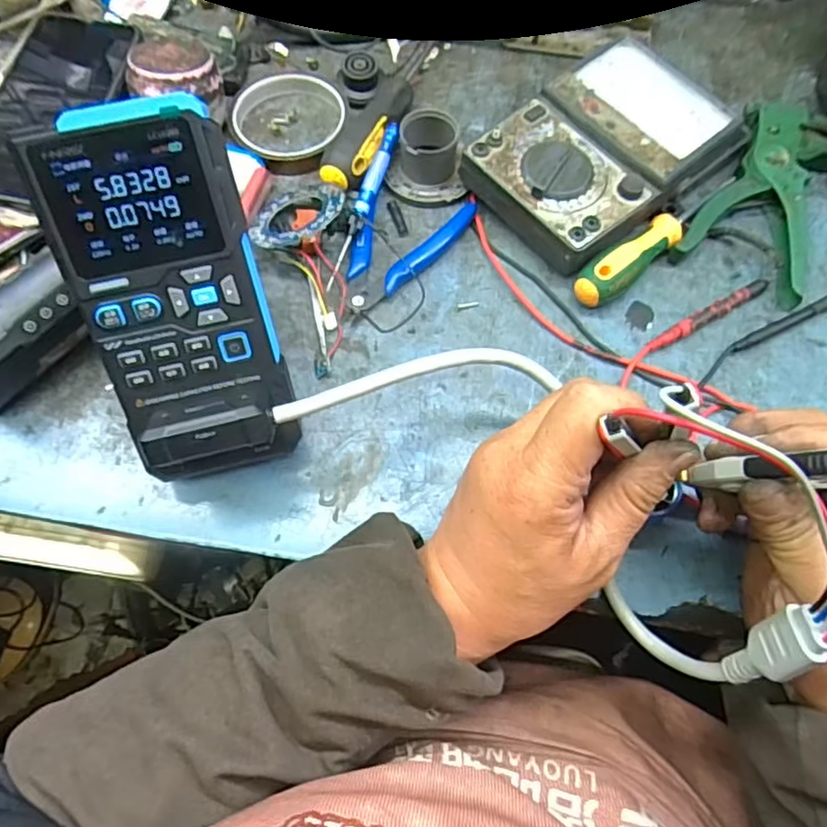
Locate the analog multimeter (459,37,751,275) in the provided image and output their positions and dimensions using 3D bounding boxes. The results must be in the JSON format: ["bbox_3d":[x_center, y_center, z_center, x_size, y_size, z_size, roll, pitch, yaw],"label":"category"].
[{"bbox_3d":[0.135,-0.180,0.433,0.182,0.047,0.116,-39,72,-15],"label":"analog multimeter"}]

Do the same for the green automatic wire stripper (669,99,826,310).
[{"bbox_3d":[0.252,-0.160,0.437,0.080,0.022,0.177,27,69,10],"label":"green automatic wire stripper"}]

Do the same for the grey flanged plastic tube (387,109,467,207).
[{"bbox_3d":[0.007,-0.178,0.437,0.050,0.036,0.051,-10,67,-5],"label":"grey flanged plastic tube"}]

